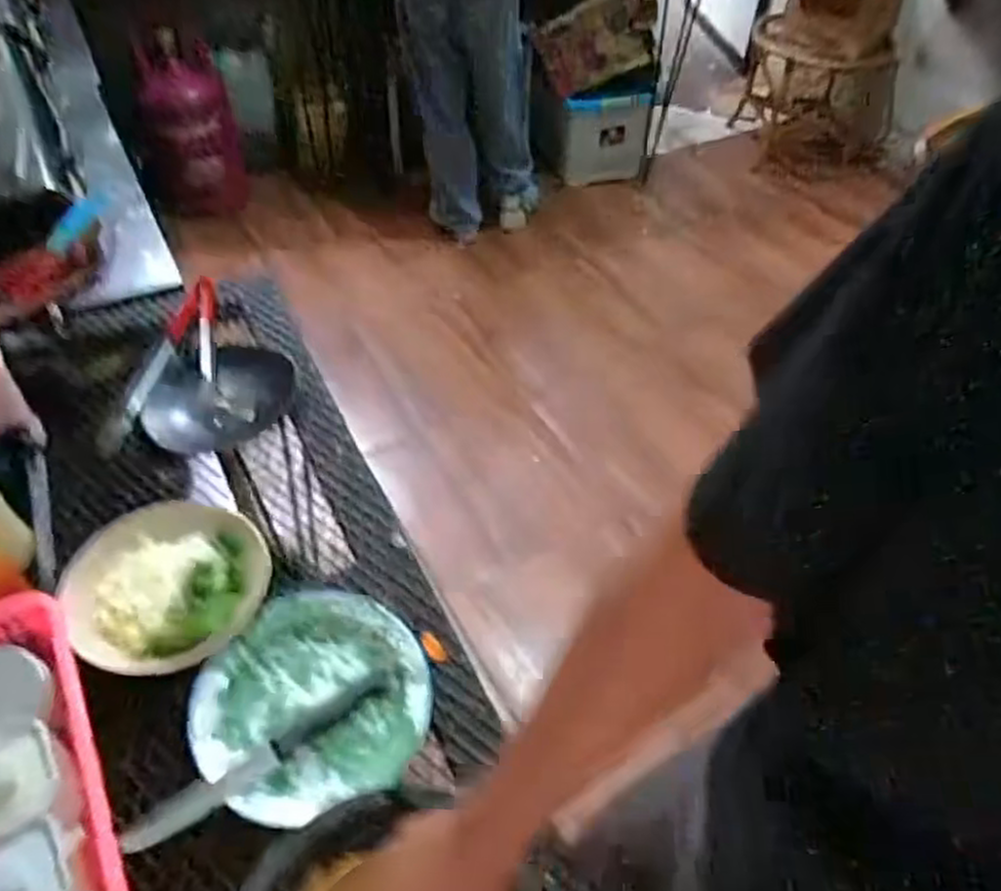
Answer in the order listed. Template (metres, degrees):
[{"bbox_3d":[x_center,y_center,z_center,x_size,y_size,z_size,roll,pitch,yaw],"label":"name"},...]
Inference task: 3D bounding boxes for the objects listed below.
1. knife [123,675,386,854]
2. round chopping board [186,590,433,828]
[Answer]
[{"bbox_3d":[-0.211,0.281,0.672,0.245,0.013,0.029,-29,55,-26],"label":"knife"},{"bbox_3d":[-0.179,0.237,0.707,0.210,0.043,0.207,1,48,-2],"label":"round chopping board"}]

